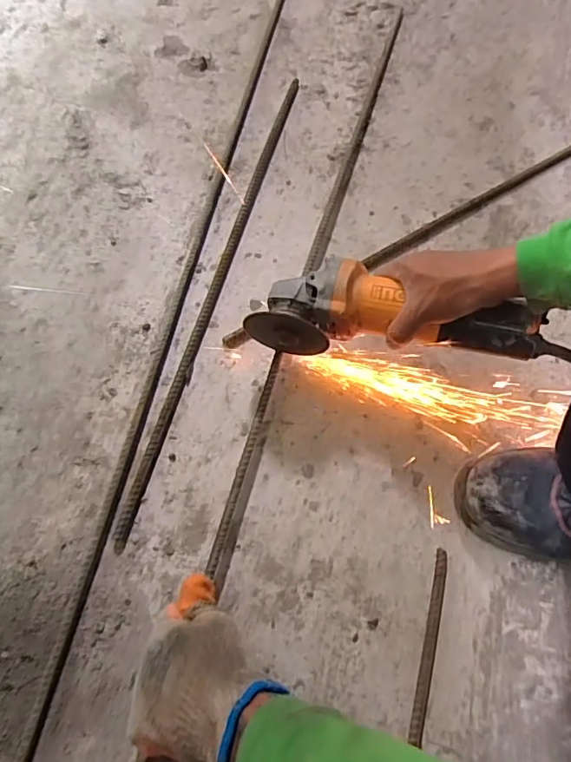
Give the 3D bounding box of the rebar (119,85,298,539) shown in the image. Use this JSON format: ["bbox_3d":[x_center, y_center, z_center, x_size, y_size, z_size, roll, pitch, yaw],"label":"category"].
[{"bbox_3d":[-0.080,-0.137,0.627,0.018,0.014,0.667,14,66,4],"label":"rebar"}]

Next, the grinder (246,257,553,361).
[{"bbox_3d":[0.102,-0.064,0.508,0.268,0.078,0.073,5,66,12],"label":"grinder"}]

